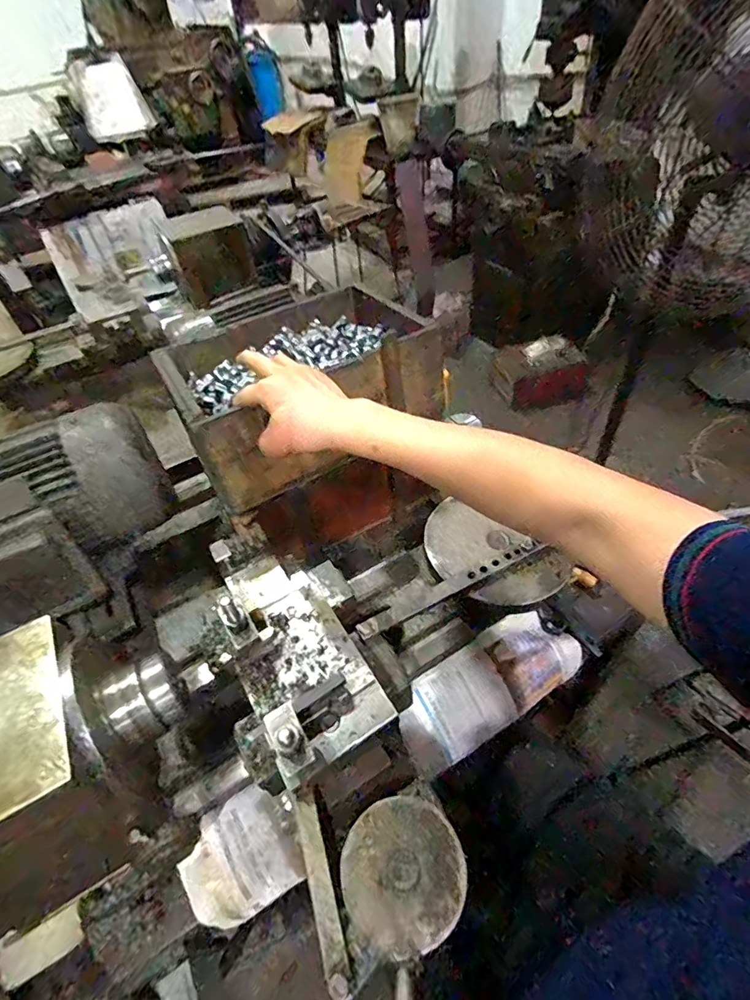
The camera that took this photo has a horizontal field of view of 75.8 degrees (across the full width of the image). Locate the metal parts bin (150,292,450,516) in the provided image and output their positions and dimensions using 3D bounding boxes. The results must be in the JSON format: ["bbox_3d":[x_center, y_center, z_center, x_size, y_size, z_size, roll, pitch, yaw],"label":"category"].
[{"bbox_3d":[-0.117,-0.182,0.734,0.343,0.140,0.275,-26,49,-17],"label":"metal parts bin"}]

